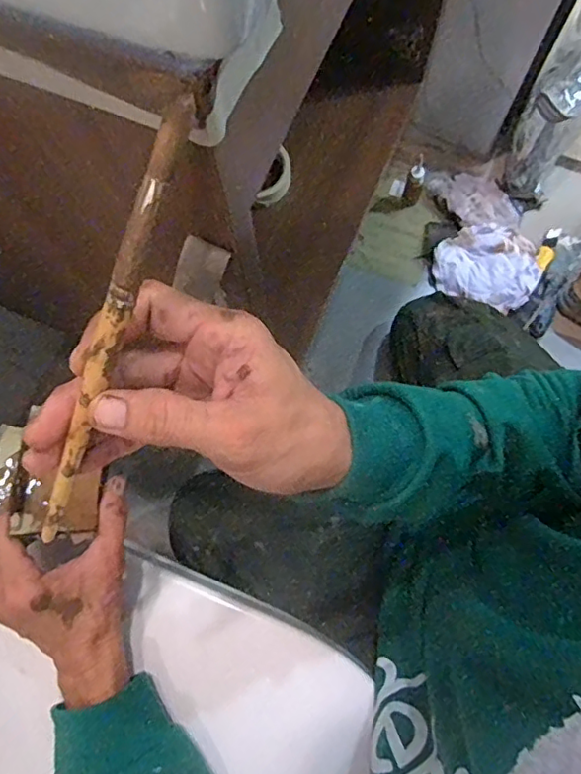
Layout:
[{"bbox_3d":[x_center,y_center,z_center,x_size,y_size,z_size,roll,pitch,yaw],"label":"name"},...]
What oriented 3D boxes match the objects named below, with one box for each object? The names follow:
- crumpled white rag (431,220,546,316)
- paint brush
[{"bbox_3d":[0.339,-0.211,0.983,0.170,0.038,0.139,26,77,8],"label":"crumpled white rag"},{"bbox_3d":[-0.075,-0.012,0.228,0.009,0.008,0.206,32,118,9],"label":"paint brush"}]

